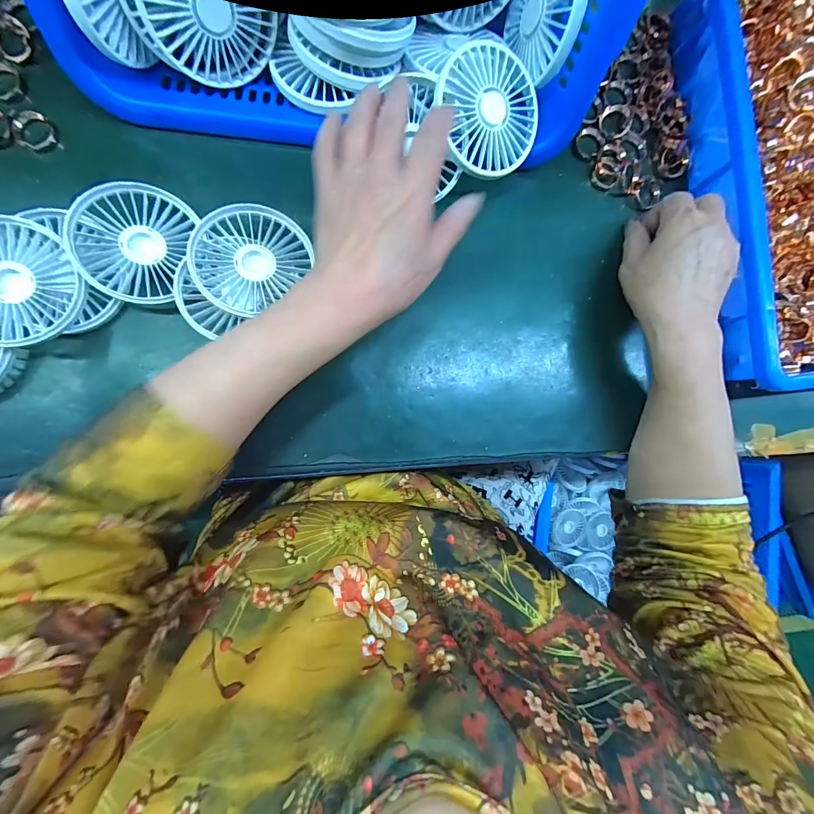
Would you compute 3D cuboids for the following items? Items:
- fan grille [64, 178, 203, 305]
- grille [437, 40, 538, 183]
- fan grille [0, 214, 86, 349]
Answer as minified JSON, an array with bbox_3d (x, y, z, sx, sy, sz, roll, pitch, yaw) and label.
[{"bbox_3d":[-0.205,-0.123,0.285,0.073,0.016,0.087,18,82,-17],"label":"fan grille"},{"bbox_3d":[0.064,-0.226,0.292,0.080,0.011,0.085,-5,106,-18],"label":"grille"},{"bbox_3d":[-0.278,-0.087,0.266,0.087,0.029,0.086,0,86,-5],"label":"fan grille"}]

